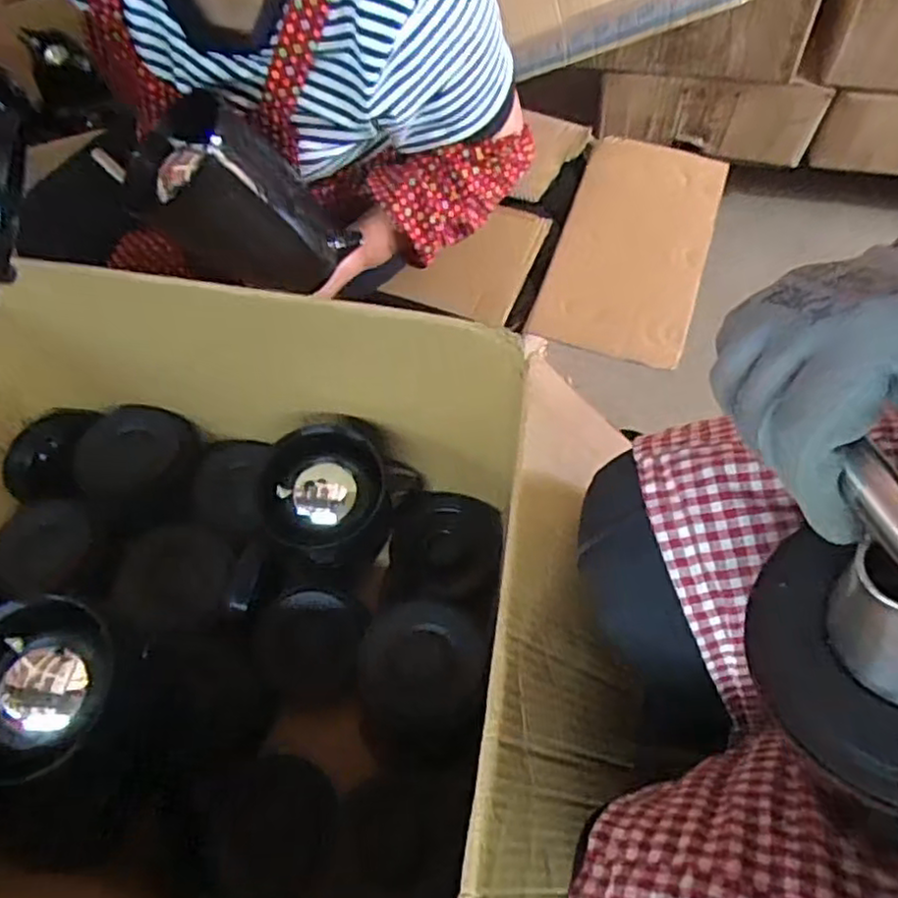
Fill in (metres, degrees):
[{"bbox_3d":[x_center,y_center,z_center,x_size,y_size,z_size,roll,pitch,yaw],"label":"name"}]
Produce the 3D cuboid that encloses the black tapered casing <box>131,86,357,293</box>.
[{"bbox_3d":[-0.194,-0.232,0.663,0.106,0.193,0.070,-26,56,33],"label":"black tapered casing"}]

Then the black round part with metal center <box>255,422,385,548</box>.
[{"bbox_3d":[-0.128,0.034,0.700,0.119,0.047,0.113,-8,91,-7],"label":"black round part with metal center"}]

